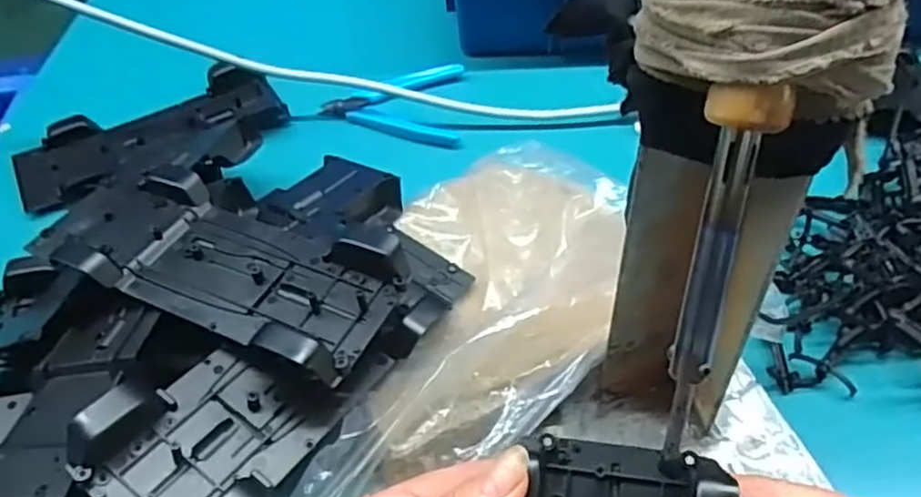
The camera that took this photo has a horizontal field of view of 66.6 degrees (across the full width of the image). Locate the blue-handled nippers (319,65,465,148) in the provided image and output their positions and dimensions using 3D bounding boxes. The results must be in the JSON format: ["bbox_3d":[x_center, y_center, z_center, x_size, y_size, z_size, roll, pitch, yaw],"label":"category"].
[{"bbox_3d":[-0.053,-0.110,0.543,0.107,0.010,0.087,-2,48,4],"label":"blue-handled nippers"}]

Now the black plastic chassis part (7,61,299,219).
[{"bbox_3d":[-0.228,-0.083,0.525,0.188,0.029,0.108,-27,51,-18],"label":"black plastic chassis part"}]

